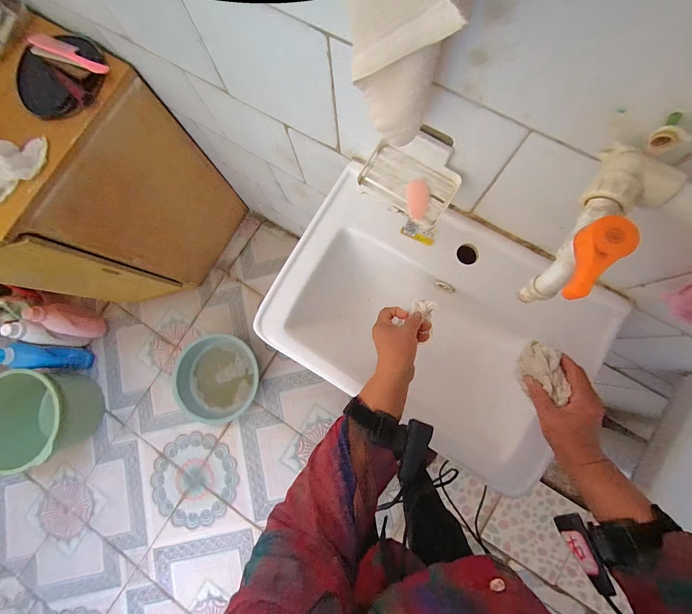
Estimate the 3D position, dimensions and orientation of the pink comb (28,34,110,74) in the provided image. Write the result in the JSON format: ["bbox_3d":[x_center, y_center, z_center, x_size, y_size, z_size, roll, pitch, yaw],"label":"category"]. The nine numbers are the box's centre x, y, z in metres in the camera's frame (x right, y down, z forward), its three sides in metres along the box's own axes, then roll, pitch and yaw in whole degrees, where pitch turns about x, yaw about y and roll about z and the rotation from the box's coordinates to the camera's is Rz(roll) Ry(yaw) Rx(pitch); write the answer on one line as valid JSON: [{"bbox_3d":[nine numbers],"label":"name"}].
[{"bbox_3d":[-0.625,-0.571,0.659,0.185,0.012,0.061,21,67,0],"label":"pink comb"}]

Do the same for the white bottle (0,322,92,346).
[{"bbox_3d":[-1.218,0.113,1.193,0.059,0.270,0.082,24,86,39],"label":"white bottle"}]

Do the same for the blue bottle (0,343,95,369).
[{"bbox_3d":[-1.219,0.203,1.180,0.068,0.310,0.093,9,84,38],"label":"blue bottle"}]

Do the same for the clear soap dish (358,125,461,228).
[{"bbox_3d":[0.090,-0.178,0.397,0.128,0.047,0.095,37,86,8],"label":"clear soap dish"}]

